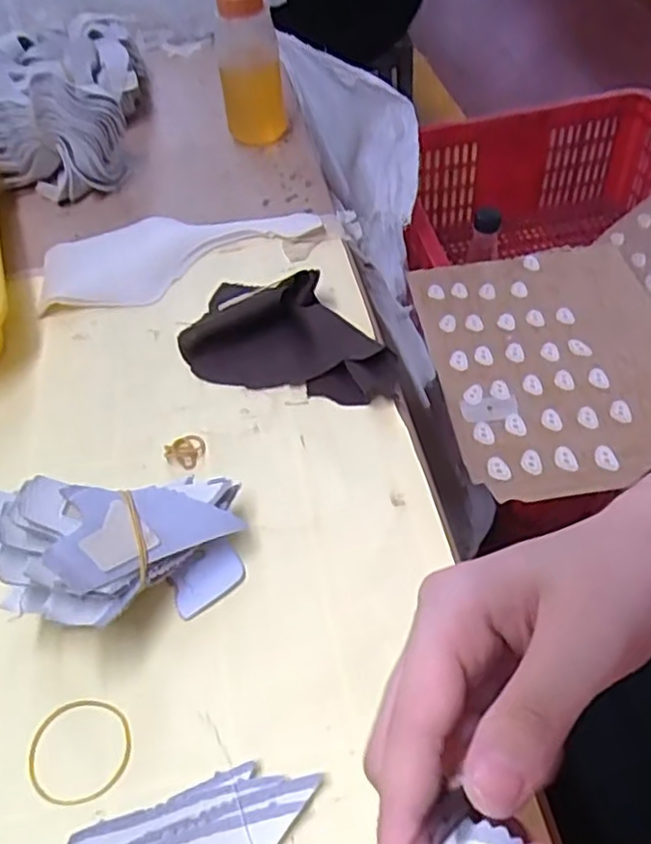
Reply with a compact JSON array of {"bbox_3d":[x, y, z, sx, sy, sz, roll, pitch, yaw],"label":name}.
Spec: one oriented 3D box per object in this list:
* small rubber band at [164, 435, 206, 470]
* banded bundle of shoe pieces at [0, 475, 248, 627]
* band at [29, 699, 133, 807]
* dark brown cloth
[{"bbox_3d":[-0.076,0.014,0.369,0.016,0.007,0.021,15,51,19],"label":"small rubber band"},{"bbox_3d":[-0.092,0.055,0.299,0.110,0.058,0.062,-15,47,-8],"label":"banded bundle of shoe pieces"},{"bbox_3d":[-0.099,0.131,0.274,0.040,0.004,0.039,-3,47,3],"label":"band"},{"bbox_3d":[-0.018,-0.057,0.410,0.129,0.033,0.083,9,49,14],"label":"dark brown cloth"}]

